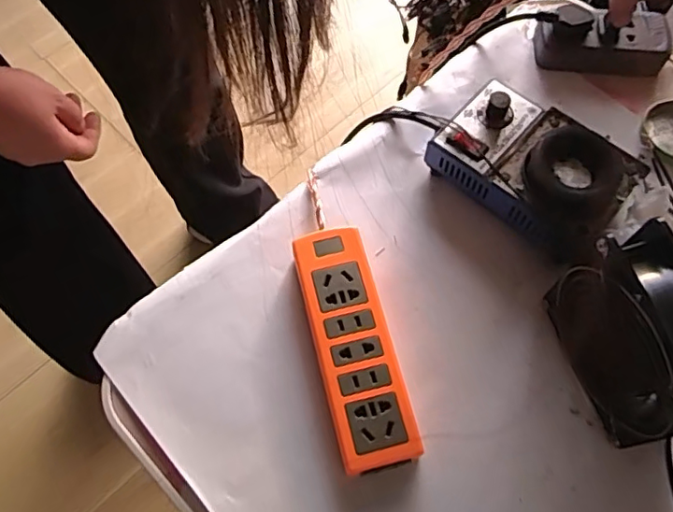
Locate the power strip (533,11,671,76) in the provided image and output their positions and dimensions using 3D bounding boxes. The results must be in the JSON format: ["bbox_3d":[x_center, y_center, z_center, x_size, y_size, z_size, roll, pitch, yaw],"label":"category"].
[{"bbox_3d":[0.250,-0.204,0.537,0.117,0.042,0.050,3,64,11],"label":"power strip"}]

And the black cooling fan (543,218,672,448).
[{"bbox_3d":[0.196,0.057,0.369,0.048,0.121,0.115,-18,64,-6],"label":"black cooling fan"}]

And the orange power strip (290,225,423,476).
[{"bbox_3d":[0.011,0.066,0.419,0.055,0.033,0.176,-14,66,-4],"label":"orange power strip"}]

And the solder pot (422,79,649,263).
[{"bbox_3d":[0.162,-0.074,0.467,0.104,0.057,0.153,-40,69,-16],"label":"solder pot"}]

